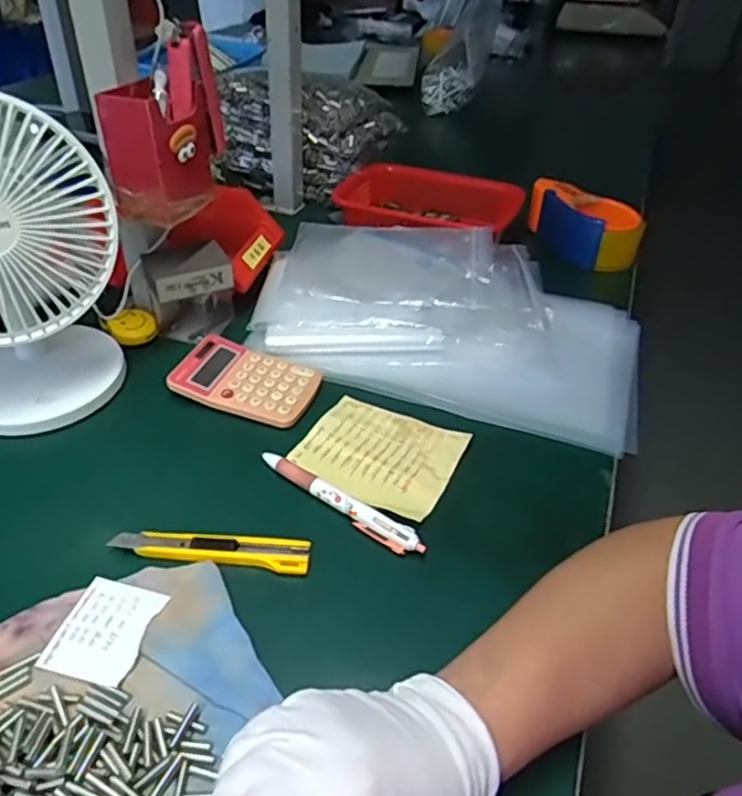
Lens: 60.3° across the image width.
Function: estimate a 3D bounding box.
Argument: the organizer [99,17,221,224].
[{"bbox_3d":[-0.168,-0.218,0.518,0.065,0.122,0.094,9,39,8],"label":"organizer"}]

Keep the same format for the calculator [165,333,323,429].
[{"bbox_3d":[-0.106,-0.017,0.550,0.116,0.018,0.074,16,43,12],"label":"calculator"}]

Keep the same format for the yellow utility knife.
[{"bbox_3d":[-0.105,0.099,0.421,0.128,0.006,0.021,4,39,2],"label":"yellow utility knife"}]

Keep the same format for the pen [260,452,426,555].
[{"bbox_3d":[-0.023,0.073,0.457,0.140,0.017,0.016,26,45,27],"label":"pen"}]

